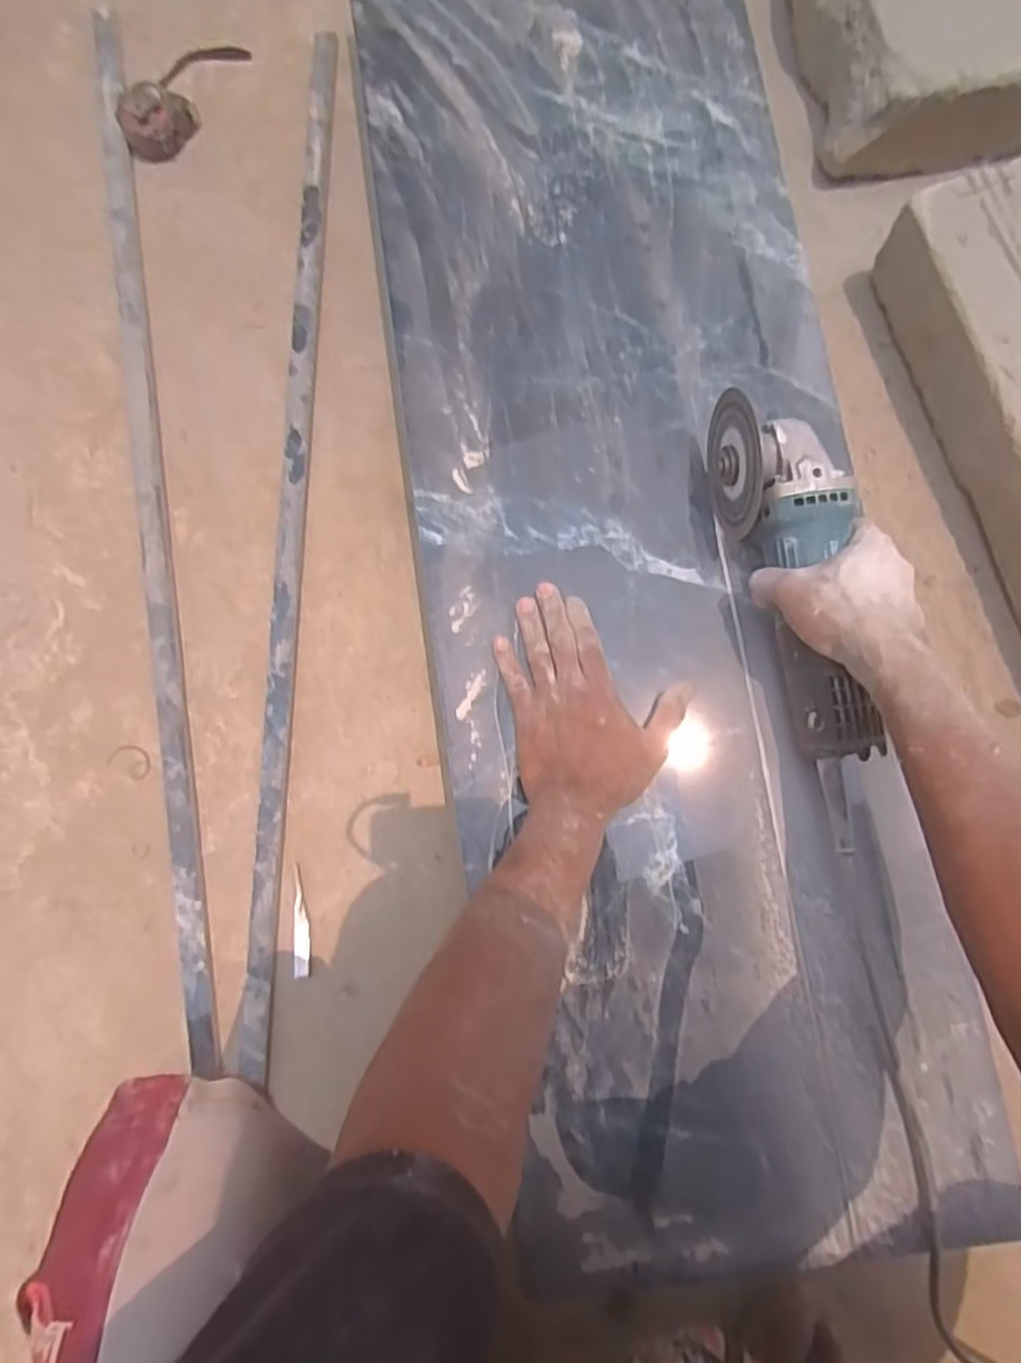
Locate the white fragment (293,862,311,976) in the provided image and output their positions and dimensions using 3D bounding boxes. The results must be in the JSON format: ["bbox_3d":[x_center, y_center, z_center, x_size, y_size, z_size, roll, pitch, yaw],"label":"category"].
[{"bbox_3d":[-0.190,0.219,0.667,0.015,0.007,0.097,-3,82,3],"label":"white fragment"}]

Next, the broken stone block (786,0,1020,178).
[{"bbox_3d":[0.391,-0.647,0.701,0.200,0.103,0.285,-9,82,2],"label":"broken stone block"}]

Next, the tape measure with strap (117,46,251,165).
[{"bbox_3d":[-0.362,-0.643,0.789,0.071,0.037,0.170,30,85,7],"label":"tape measure with strap"}]

